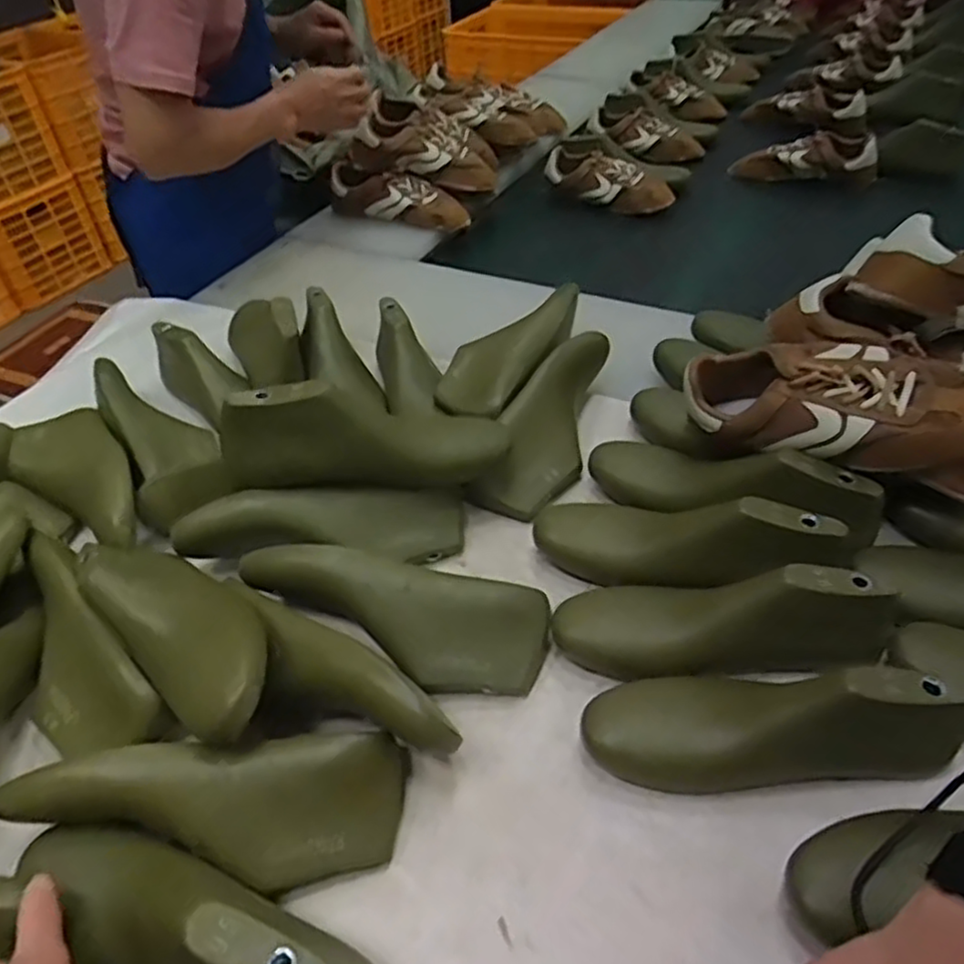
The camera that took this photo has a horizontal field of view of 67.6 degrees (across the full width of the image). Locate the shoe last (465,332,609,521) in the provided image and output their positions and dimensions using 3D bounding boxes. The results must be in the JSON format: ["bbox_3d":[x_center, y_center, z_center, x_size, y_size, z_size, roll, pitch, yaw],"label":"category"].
[{"bbox_3d":[0.086,-0.070,0.760,0.080,0.089,0.259,22,51,26],"label":"shoe last"}]

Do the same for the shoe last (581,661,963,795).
[{"bbox_3d":[0.205,0.165,0.511,0.260,0.087,0.081,-2,44,4],"label":"shoe last"}]

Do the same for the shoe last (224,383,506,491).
[{"bbox_3d":[-0.102,-0.042,0.663,0.251,0.096,0.075,3,41,-21],"label":"shoe last"}]

